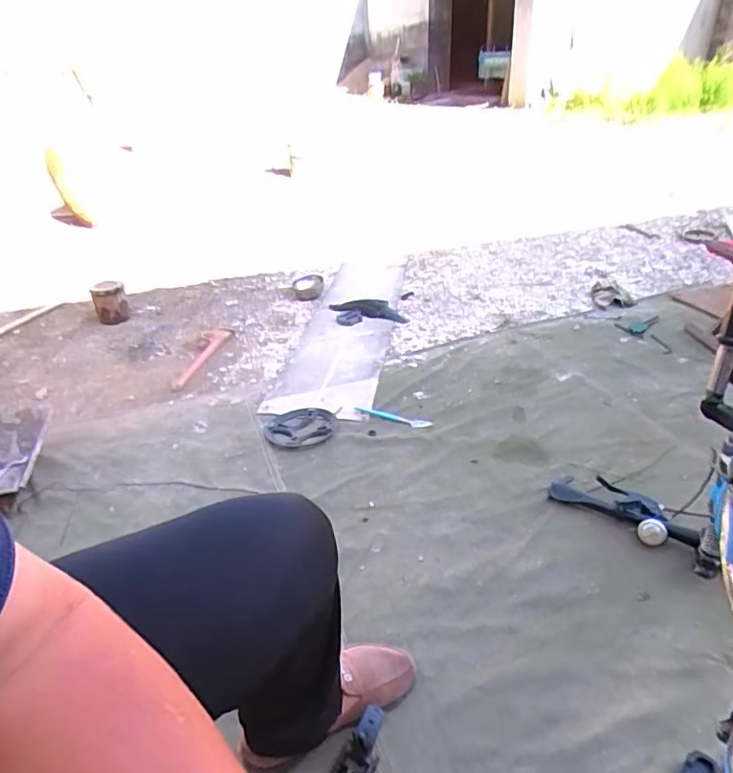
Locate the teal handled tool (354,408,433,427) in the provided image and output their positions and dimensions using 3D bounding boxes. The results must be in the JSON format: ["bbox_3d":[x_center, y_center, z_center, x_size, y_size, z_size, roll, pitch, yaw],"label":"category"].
[{"bbox_3d":[0.067,0.073,1.376,0.198,0.015,0.027,9,32,17],"label":"teal handled tool"}]

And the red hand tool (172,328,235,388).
[{"bbox_3d":[-0.552,-0.098,1.800,0.094,0.033,0.391,8,32,15],"label":"red hand tool"}]

